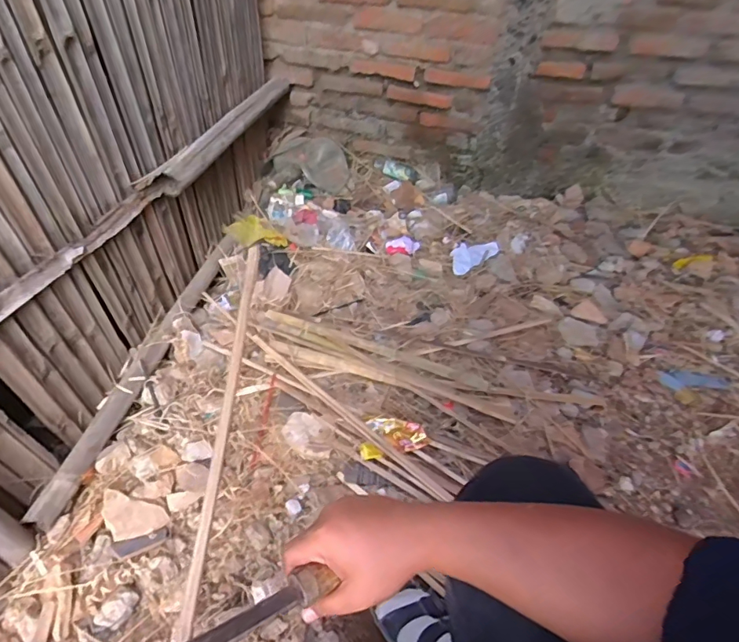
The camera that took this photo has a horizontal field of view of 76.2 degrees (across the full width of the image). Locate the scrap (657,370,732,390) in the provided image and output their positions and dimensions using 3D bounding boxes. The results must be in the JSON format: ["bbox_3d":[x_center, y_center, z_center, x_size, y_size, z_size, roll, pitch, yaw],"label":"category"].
[{"bbox_3d":[0.800,0.144,1.169,0.177,0.013,0.059,-1,44,-7],"label":"scrap"}]

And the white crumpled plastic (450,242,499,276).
[{"bbox_3d":[0.301,-0.204,1.424,0.196,0.021,0.099,-31,54,-32],"label":"white crumpled plastic"}]

